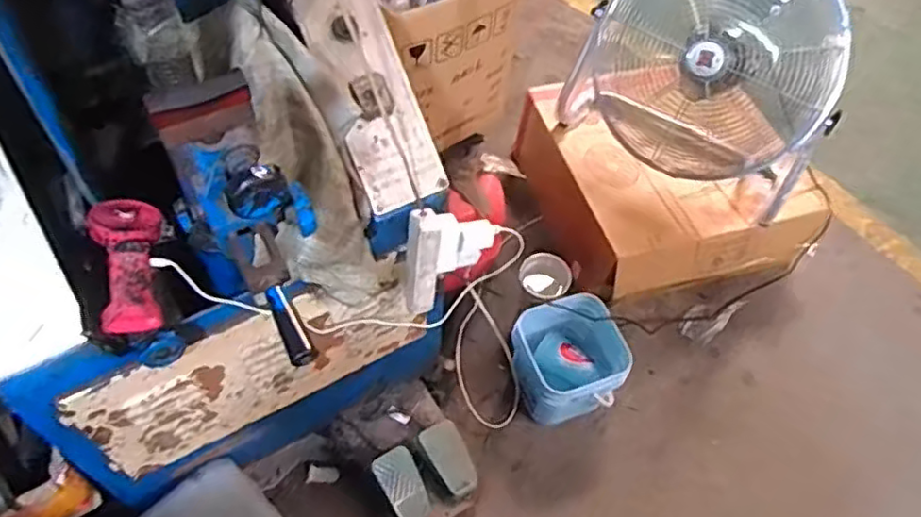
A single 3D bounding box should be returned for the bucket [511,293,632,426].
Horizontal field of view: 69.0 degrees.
[{"bbox_3d":[0.225,0.219,1.412,0.214,0.198,0.214,2,55,-4],"label":"bucket"}]

